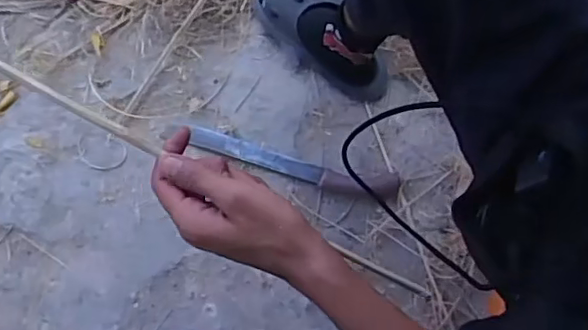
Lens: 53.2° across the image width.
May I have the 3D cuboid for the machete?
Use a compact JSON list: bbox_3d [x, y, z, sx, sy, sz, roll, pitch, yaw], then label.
[{"bbox_3d":[-0.027,-0.007,1.014,0.412,0.020,0.055,14,78,5],"label":"machete"}]

